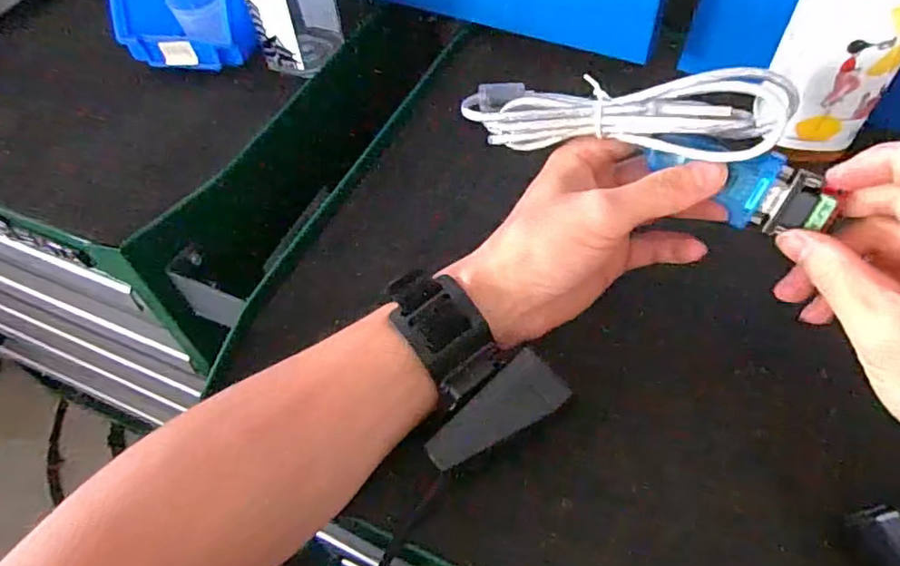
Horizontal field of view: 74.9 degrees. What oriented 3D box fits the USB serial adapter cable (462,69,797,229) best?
[{"bbox_3d":[0.083,-0.076,0.291,0.154,0.051,0.038,16,56,23],"label":"USB serial adapter cable"}]

